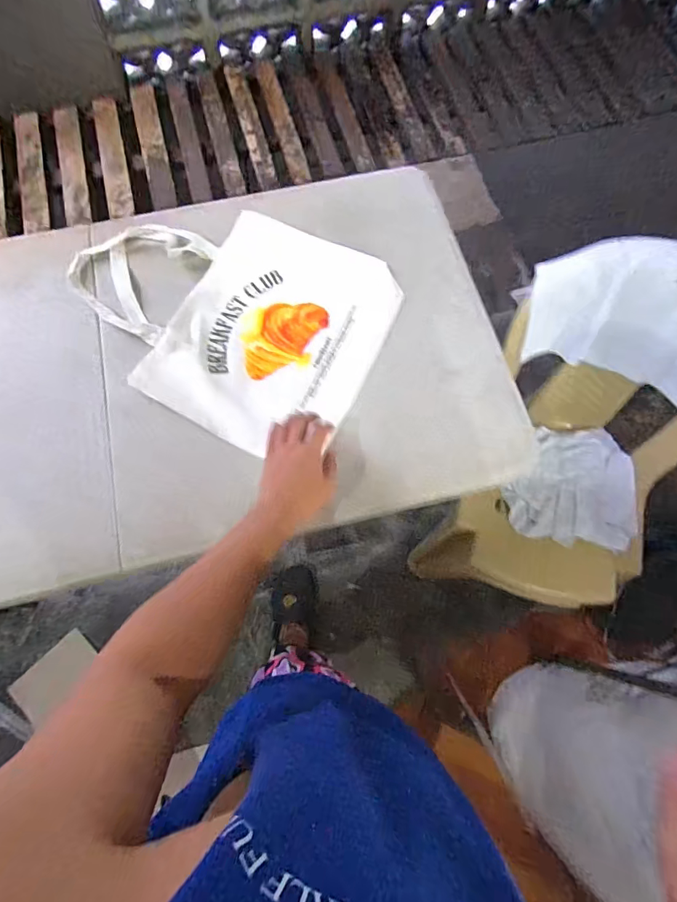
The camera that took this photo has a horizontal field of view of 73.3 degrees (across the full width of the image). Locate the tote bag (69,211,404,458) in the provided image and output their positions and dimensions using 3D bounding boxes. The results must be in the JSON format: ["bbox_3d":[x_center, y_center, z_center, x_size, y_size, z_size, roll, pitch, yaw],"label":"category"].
[{"bbox_3d":[-0.176,-0.237,0.735,0.497,0.029,0.382,27,72,10],"label":"tote bag"}]

